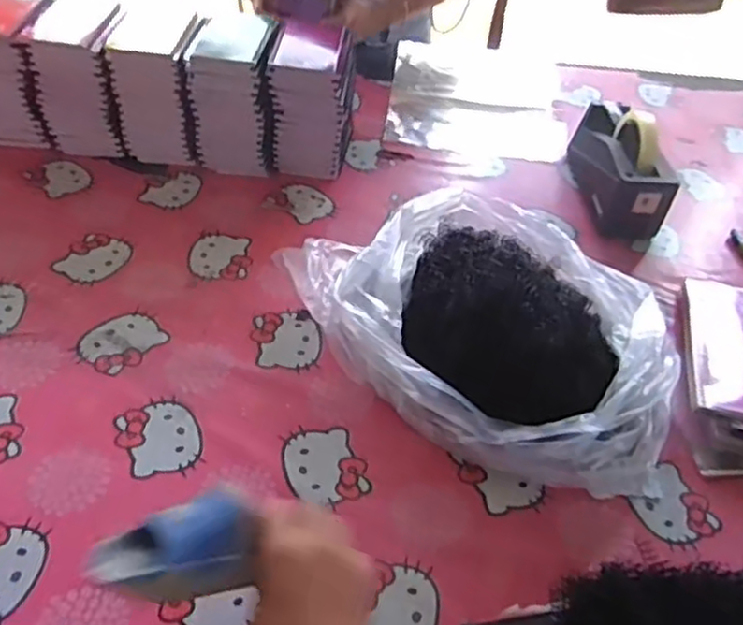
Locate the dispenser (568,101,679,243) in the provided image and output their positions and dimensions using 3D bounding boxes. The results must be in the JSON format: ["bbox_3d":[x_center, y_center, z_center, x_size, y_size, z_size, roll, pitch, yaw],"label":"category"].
[{"bbox_3d":[0.334,-0.208,0.910,0.086,0.105,0.208,4,47,-3],"label":"dispenser"}]

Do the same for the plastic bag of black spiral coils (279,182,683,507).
[{"bbox_3d":[0.131,0.007,0.685,0.288,0.098,0.376,-26,55,-27],"label":"plastic bag of black spiral coils"}]

